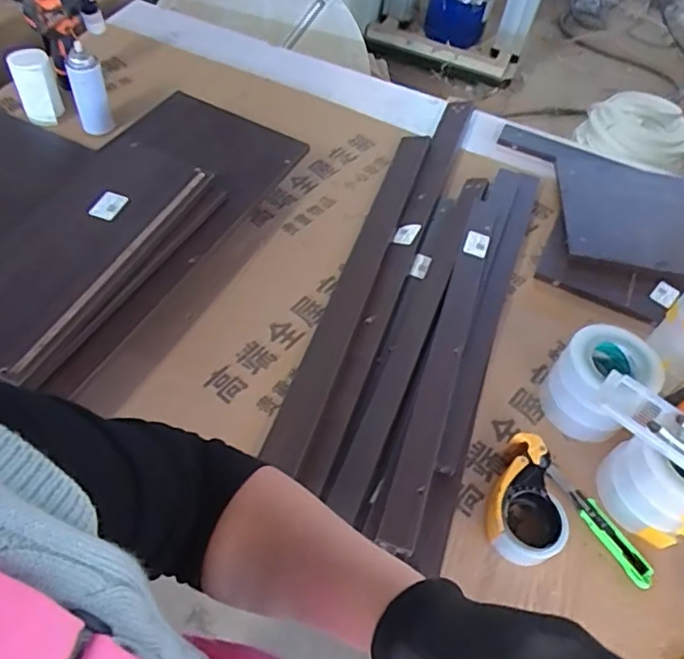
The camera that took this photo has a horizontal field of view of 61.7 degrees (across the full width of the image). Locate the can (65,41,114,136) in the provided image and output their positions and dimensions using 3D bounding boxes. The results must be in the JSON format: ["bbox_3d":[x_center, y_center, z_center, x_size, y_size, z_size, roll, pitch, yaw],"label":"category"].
[{"bbox_3d":[-0.515,-0.483,1.172,0.063,0.175,0.059,-10,56,-14],"label":"can"}]

